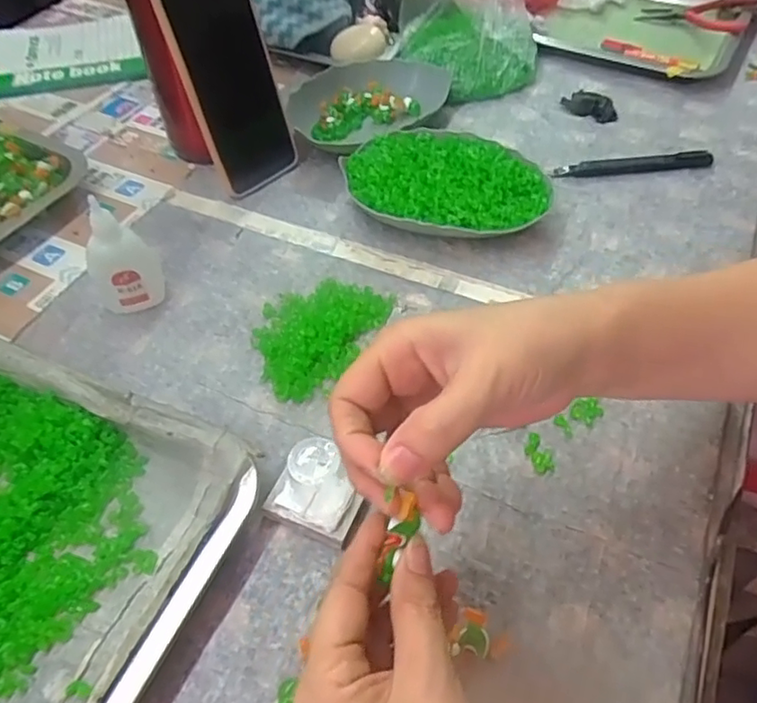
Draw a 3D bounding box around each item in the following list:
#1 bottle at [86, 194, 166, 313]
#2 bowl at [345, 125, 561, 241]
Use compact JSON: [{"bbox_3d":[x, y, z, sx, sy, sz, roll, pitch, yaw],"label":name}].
[{"bbox_3d":[-0.182,-0.067,0.418,0.048,0.087,0.035,-26,56,-18],"label":"bottle"},{"bbox_3d":[0.054,-0.134,0.497,0.163,0.036,0.114,11,53,9],"label":"bowl"}]

